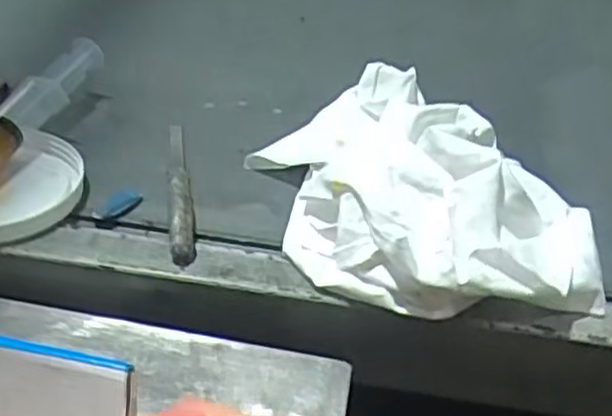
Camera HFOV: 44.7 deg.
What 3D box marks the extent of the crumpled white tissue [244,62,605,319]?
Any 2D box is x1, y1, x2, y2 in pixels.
[{"bbox_3d":[0.080,-0.020,0.545,0.204,0.075,0.261,-9,40,-21],"label":"crumpled white tissue"}]

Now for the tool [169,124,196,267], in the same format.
[{"bbox_3d":[-0.094,-0.020,0.564,0.018,0.016,0.184,0,37,-10],"label":"tool"}]

